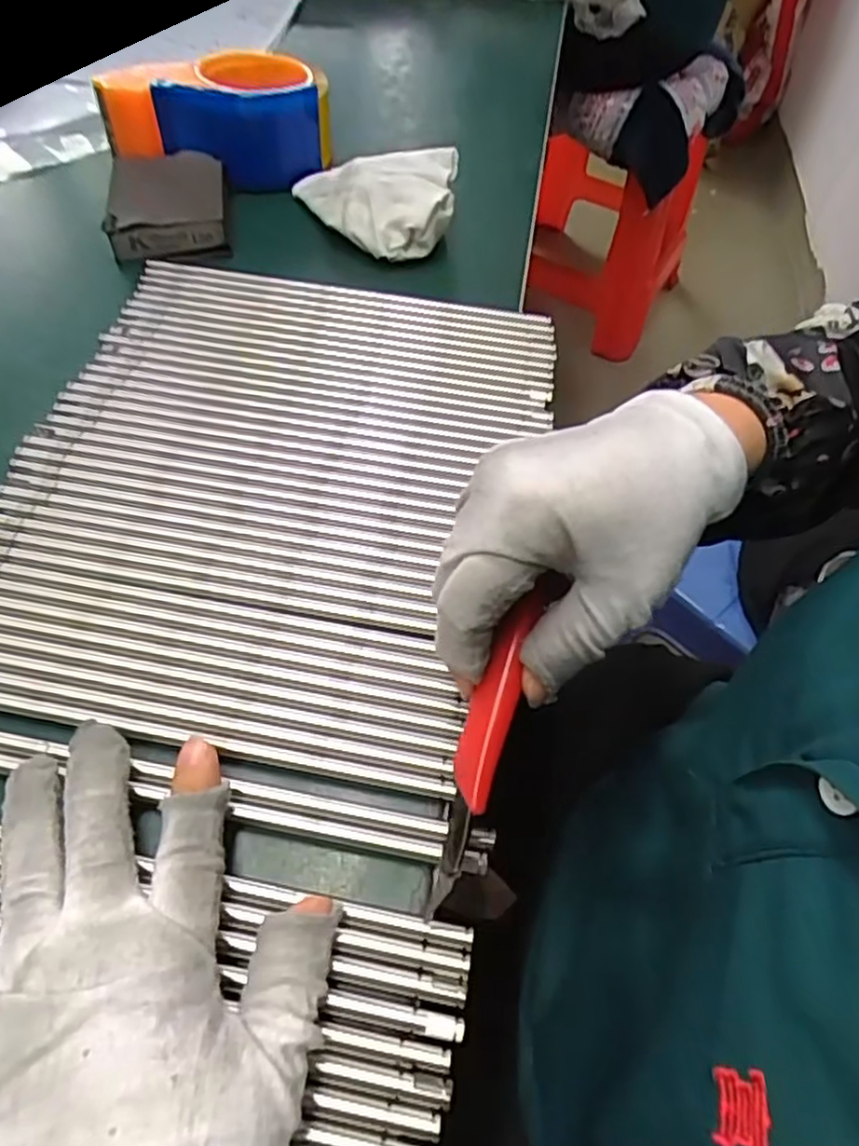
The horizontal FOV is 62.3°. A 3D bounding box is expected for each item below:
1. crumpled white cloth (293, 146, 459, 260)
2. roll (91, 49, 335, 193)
[{"bbox_3d":[-0.035,-0.239,0.456,0.099,0.049,0.084,-1,56,-4],"label":"crumpled white cloth"},{"bbox_3d":[-0.135,-0.300,0.479,0.133,0.066,0.101,-35,64,-24],"label":"roll"}]

